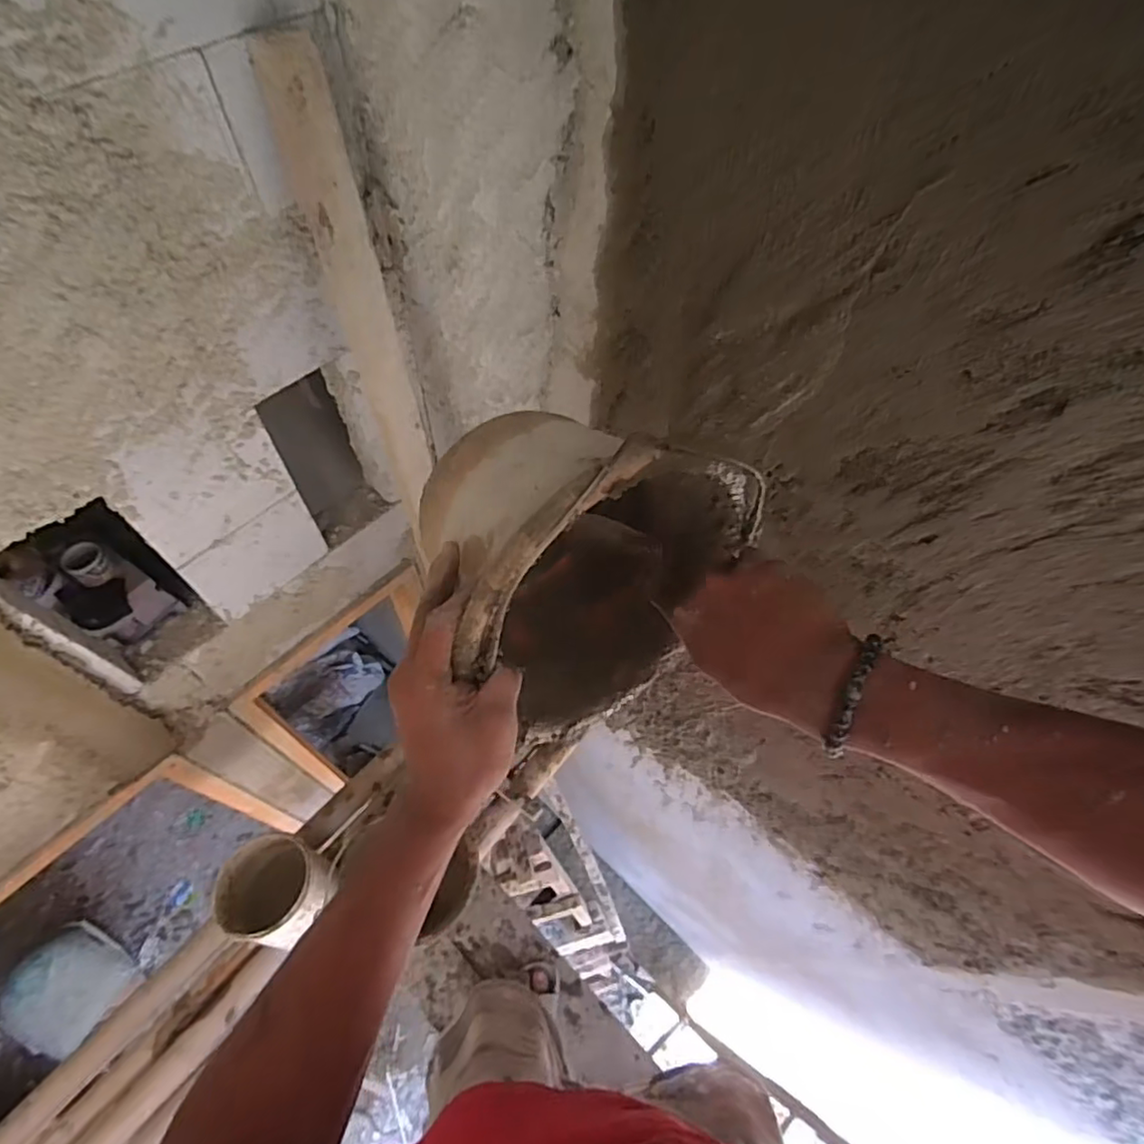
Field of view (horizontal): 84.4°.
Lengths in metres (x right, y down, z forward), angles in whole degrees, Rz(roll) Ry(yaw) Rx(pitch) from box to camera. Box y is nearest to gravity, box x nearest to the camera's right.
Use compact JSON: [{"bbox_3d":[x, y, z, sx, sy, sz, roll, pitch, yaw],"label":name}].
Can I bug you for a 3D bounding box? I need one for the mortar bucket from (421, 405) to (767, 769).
[{"bbox_3d":[0.006,-0.018,0.463,0.229,0.253,0.182,-26,64,-17],"label":"mortar bucket"}]

